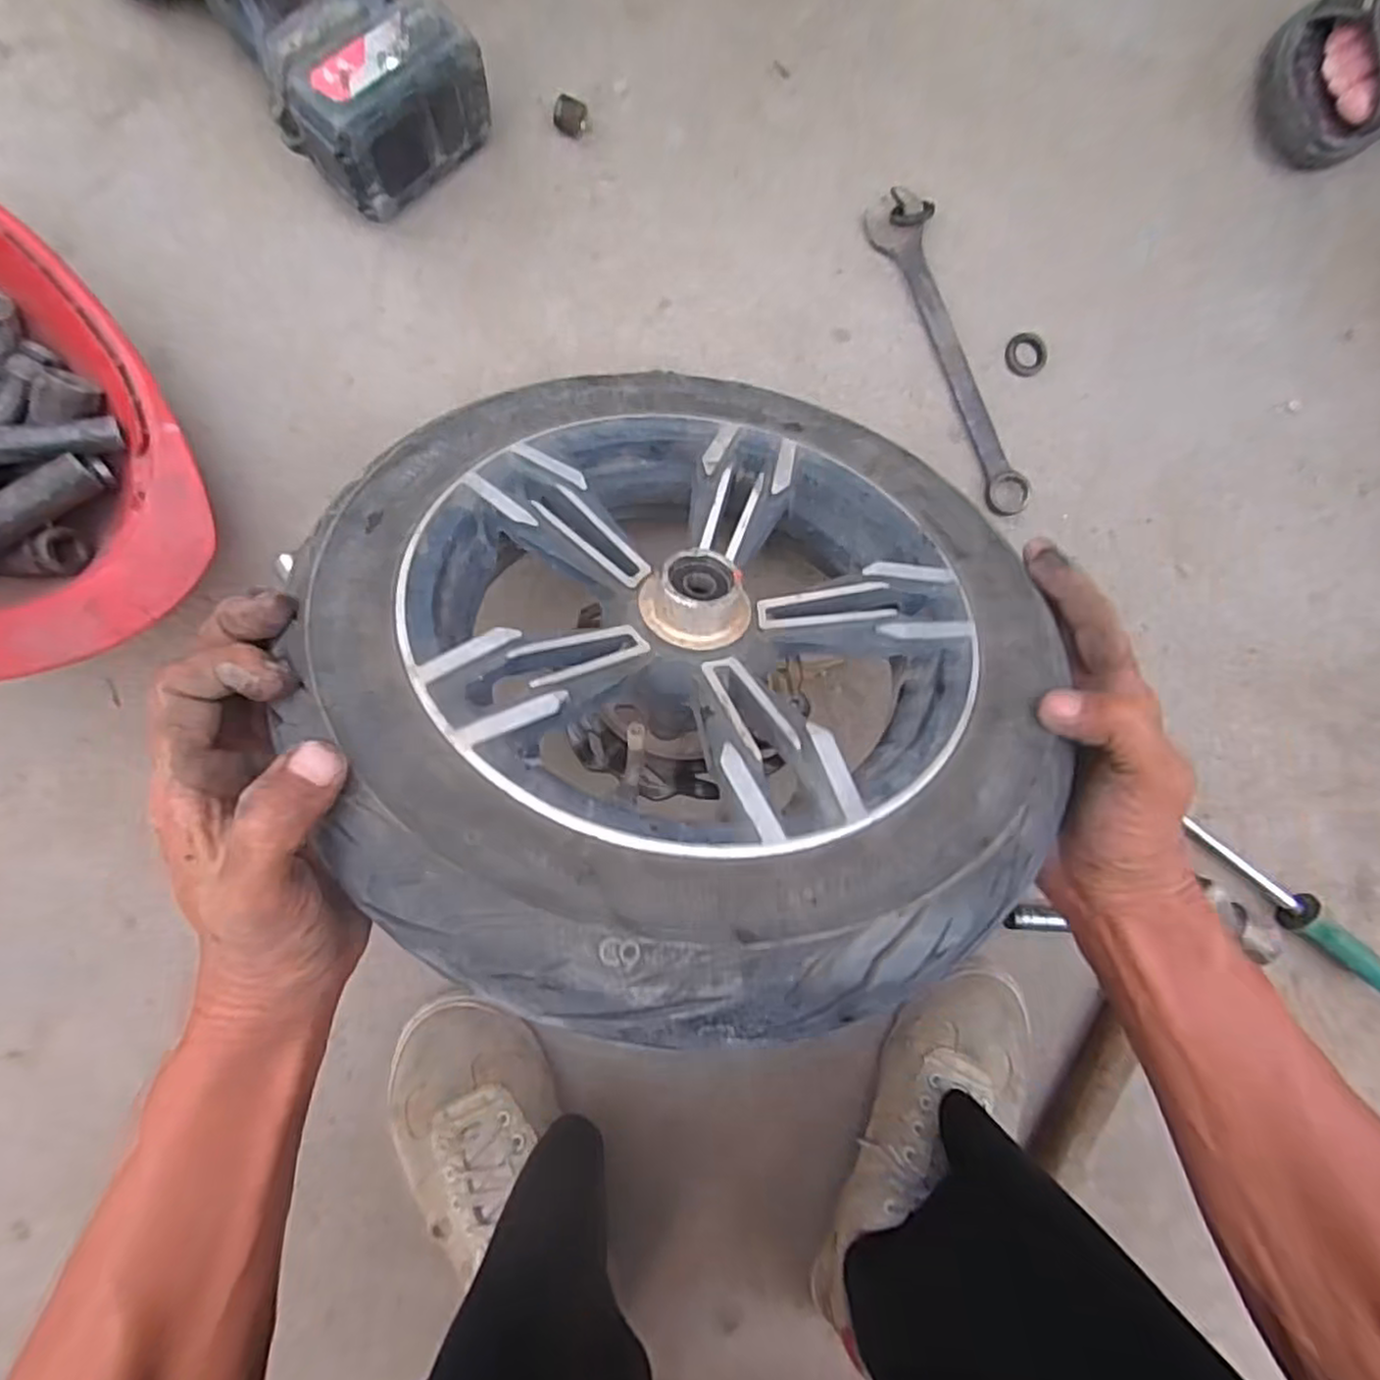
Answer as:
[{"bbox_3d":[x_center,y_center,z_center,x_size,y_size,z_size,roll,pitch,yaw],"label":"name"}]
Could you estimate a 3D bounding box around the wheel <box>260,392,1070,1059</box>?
[{"bbox_3d":[-0.004,-0.031,0.375,0.343,0.085,0.356,8,54,-4],"label":"wheel"}]

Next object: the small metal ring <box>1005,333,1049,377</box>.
[{"bbox_3d":[0.252,-0.251,0.534,0.033,0.005,0.030,0,91,-6],"label":"small metal ring"}]

